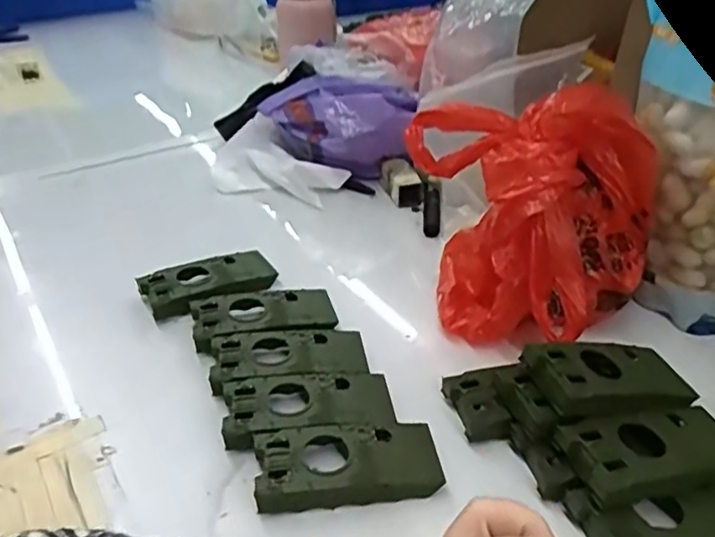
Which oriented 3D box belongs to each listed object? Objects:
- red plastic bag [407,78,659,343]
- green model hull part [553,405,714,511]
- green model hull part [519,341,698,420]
[{"bbox_3d":[0.114,-0.036,0.446,0.166,0.158,0.096,15,37,22],"label":"red plastic bag"},{"bbox_3d":[0.166,0.103,0.354,0.104,0.019,0.047,-1,40,-22],"label":"green model hull part"},{"bbox_3d":[0.153,0.064,0.382,0.107,0.020,0.051,1,32,-27],"label":"green model hull part"}]

